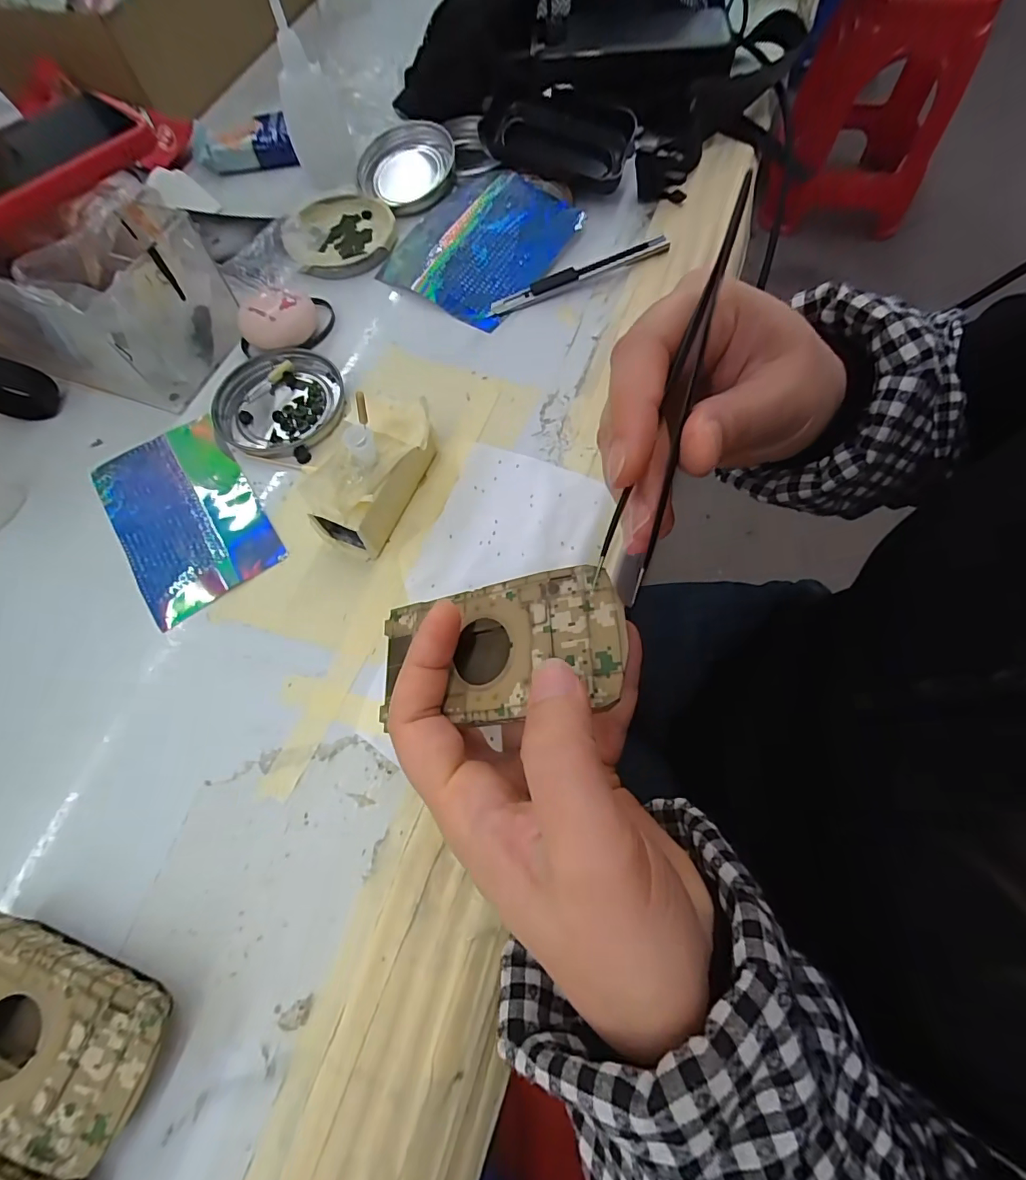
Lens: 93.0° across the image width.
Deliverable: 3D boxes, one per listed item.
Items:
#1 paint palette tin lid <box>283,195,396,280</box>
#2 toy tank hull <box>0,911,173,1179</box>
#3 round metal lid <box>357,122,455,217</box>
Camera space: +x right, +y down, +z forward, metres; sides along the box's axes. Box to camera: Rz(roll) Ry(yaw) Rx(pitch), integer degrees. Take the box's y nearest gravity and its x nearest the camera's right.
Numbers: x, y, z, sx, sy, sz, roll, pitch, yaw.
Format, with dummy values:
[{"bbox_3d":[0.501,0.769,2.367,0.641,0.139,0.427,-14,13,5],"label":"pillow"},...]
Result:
[{"bbox_3d":[-0.129,-0.266,0.362,0.078,0.014,0.083,-20,69,-5],"label":"paint palette tin lid"},{"bbox_3d":[-0.176,0.164,0.183,0.095,0.025,0.051,17,70,9],"label":"toy tank hull"},{"bbox_3d":[-0.084,-0.327,0.376,0.073,0.014,0.078,-1,68,2],"label":"round metal lid"}]

